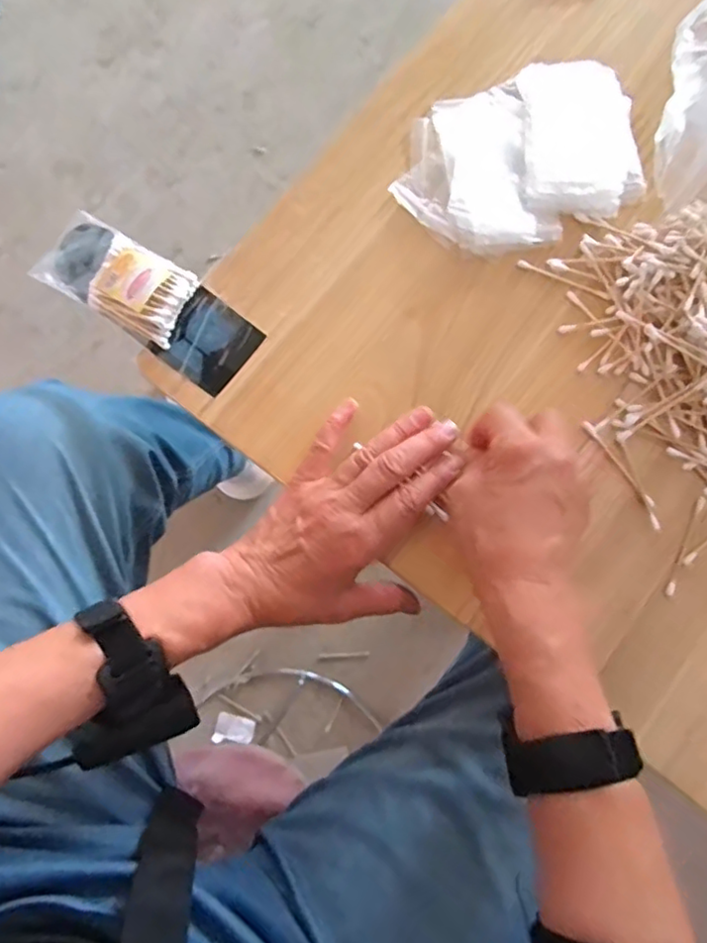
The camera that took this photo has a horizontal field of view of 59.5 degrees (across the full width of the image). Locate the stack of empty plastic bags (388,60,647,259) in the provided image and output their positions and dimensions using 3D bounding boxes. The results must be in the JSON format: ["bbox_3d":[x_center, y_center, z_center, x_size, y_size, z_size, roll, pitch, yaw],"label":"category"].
[{"bbox_3d":[0.130,-0.240,0.471,0.190,0.018,0.137,-27,79,-4],"label":"stack of empty plastic bags"}]

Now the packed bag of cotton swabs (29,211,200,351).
[{"bbox_3d":[-0.178,-0.146,0.463,0.127,0.026,0.060,31,81,8],"label":"packed bag of cotton swabs"}]

